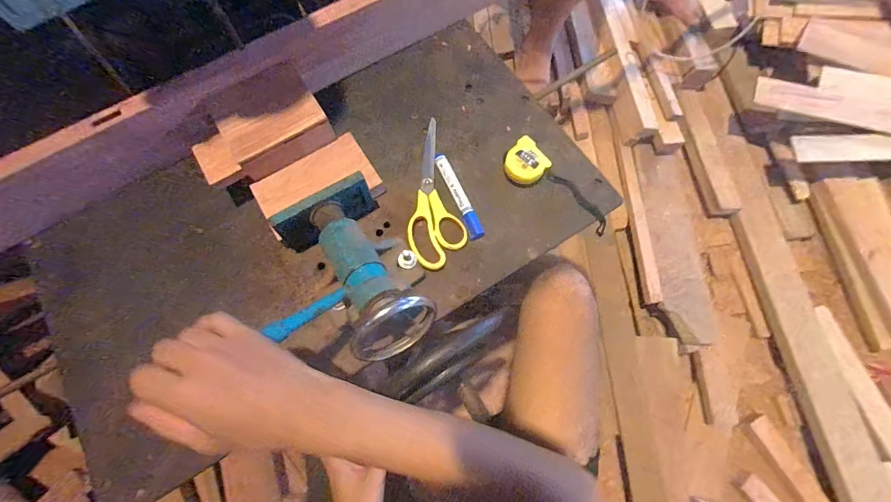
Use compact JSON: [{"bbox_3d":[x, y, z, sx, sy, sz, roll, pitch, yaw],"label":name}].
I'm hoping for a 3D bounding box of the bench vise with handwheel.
[{"bbox_3d":[-0.115,0.022,0.438,0.137,0.095,0.209,-26,55,-8],"label":"bench vise with handwheel"}]

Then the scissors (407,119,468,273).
[{"bbox_3d":[-0.023,-0.085,0.547,0.077,0.008,0.228,-10,71,-3],"label":"scissors"}]

